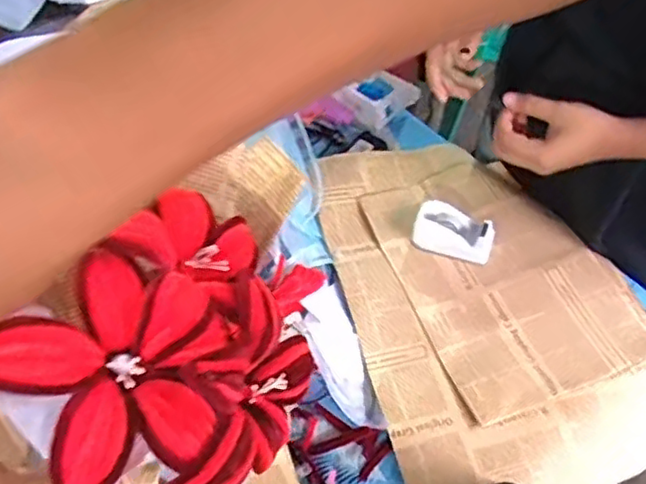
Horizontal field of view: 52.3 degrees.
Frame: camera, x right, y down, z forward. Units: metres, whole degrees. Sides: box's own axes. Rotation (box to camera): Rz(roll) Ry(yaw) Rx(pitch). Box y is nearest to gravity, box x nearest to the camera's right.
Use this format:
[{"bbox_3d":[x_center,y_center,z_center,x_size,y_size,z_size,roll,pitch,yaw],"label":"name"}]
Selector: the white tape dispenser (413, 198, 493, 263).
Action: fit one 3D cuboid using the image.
[{"bbox_3d":[0.173,-0.013,0.868,0.101,0.036,0.061,19,60,14],"label":"white tape dispenser"}]

